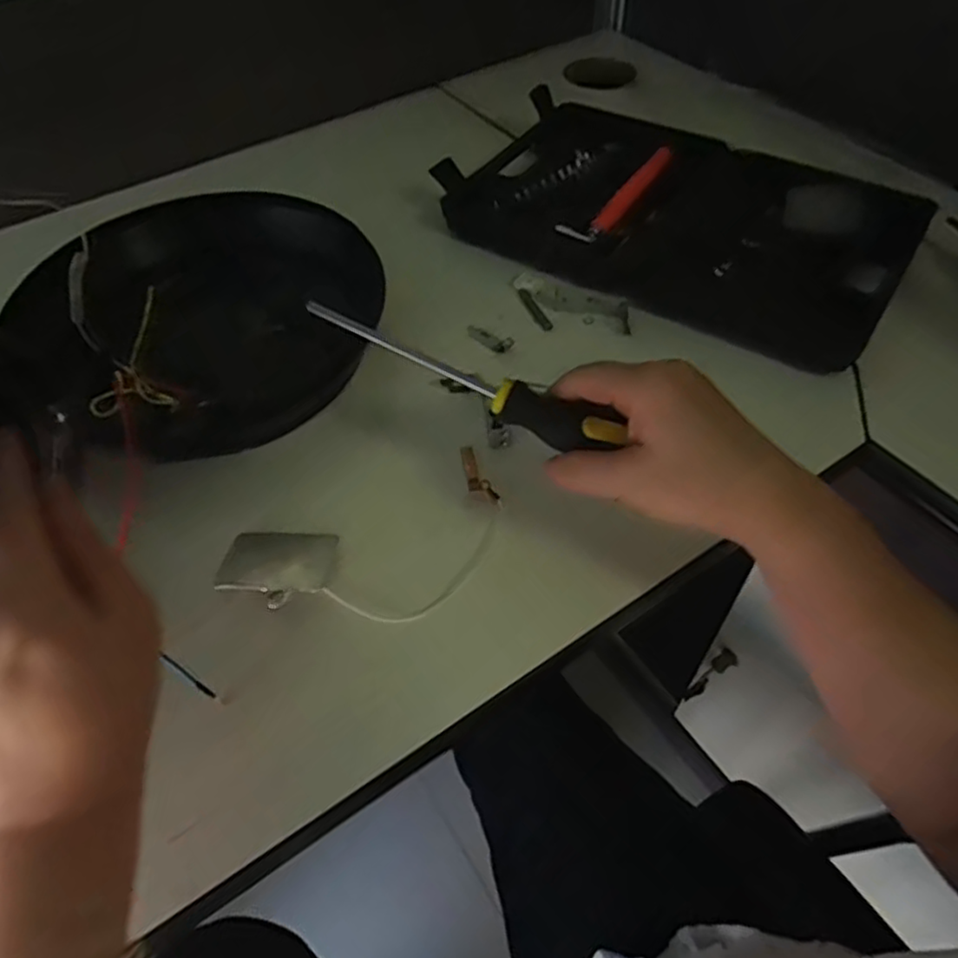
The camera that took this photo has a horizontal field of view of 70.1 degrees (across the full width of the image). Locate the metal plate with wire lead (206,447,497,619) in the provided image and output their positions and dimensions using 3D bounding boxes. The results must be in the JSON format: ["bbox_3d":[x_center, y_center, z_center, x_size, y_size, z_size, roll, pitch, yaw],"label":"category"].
[{"bbox_3d":[-0.060,0.040,0.386,0.160,0.012,0.092,-21,54,-13],"label":"metal plate with wire lead"}]

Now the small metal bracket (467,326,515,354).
[{"bbox_3d":[0.008,-0.102,0.490,0.016,0.005,0.037,-38,59,-24],"label":"small metal bracket"}]

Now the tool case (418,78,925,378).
[{"bbox_3d":[0.146,-0.213,0.545,0.350,0.045,0.194,29,59,23],"label":"tool case"}]

